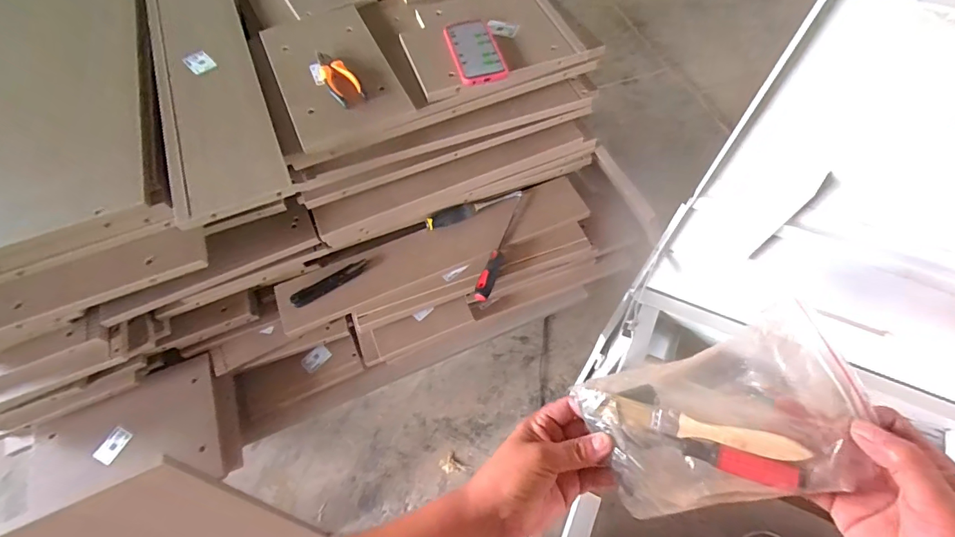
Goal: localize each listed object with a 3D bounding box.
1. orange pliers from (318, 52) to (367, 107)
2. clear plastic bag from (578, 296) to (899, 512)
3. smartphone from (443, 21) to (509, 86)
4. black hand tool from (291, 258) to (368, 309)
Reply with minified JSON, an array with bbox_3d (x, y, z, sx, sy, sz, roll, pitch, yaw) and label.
[{"bbox_3d":[-0.238,-0.331,0.775,0.051,0.024,0.133,-24,62,-12],"label":"orange pliers"},{"bbox_3d":[0.185,0.123,0.354,0.181,0.040,0.118,-26,64,12],"label":"clear plastic bag"},{"bbox_3d":[-0.005,-0.379,0.791,0.080,0.014,0.143,-17,65,0],"label":"smartphone"},{"bbox_3d":[-0.284,0.027,0.880,0.157,0.021,0.026,-31,94,-18],"label":"black hand tool"}]

